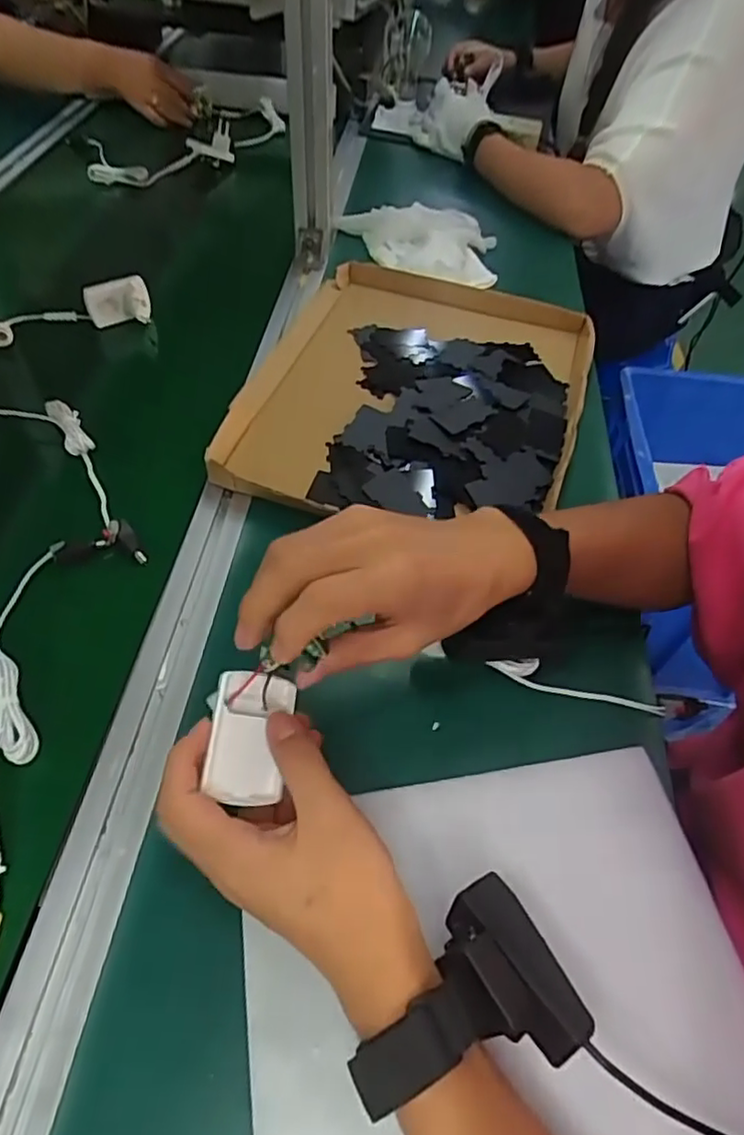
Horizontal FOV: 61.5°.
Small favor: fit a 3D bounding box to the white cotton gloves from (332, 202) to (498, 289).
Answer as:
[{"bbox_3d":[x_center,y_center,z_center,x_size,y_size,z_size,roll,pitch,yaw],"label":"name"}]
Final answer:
[{"bbox_3d":[0.056,-0.362,0.705,0.180,0.061,0.130,-2,40,-2],"label":"white cotton gloves"}]

